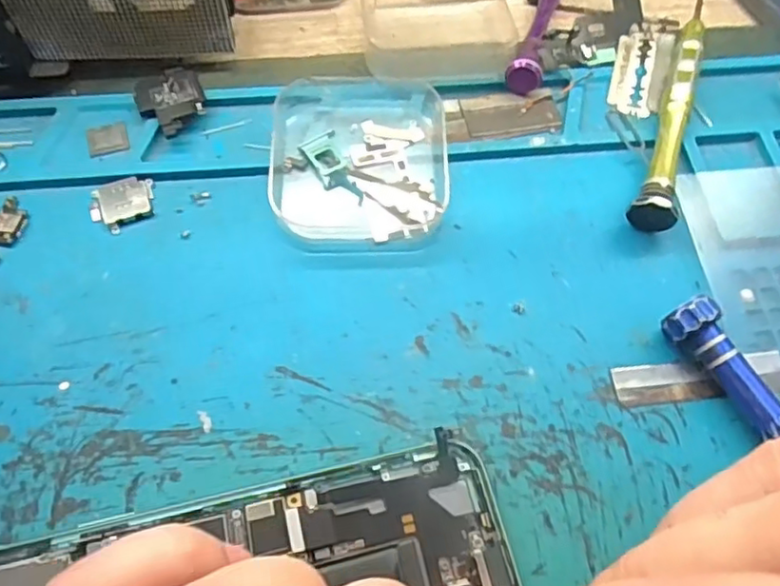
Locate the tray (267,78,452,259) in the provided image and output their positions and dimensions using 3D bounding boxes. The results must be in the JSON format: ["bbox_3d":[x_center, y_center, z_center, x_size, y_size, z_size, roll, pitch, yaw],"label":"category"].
[{"bbox_3d":[-0.011,-0.051,0.234,0.065,0.014,0.080,-1,64,-2],"label":"tray"}]

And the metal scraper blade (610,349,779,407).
[{"bbox_3d":[0.101,0.028,0.202,0.057,0.004,0.014,-6,64,-5],"label":"metal scraper blade"}]

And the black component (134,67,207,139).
[{"bbox_3d":[-0.084,-0.073,0.243,0.025,0.009,0.034,-20,66,-11],"label":"black component"}]

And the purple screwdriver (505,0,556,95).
[{"bbox_3d":[0.069,-0.128,0.274,0.013,0.019,0.112,17,64,7],"label":"purple screwdriver"}]

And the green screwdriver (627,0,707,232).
[{"bbox_3d":[0.113,-0.073,0.245,0.014,0.018,0.116,21,65,9],"label":"green screwdriver"}]

